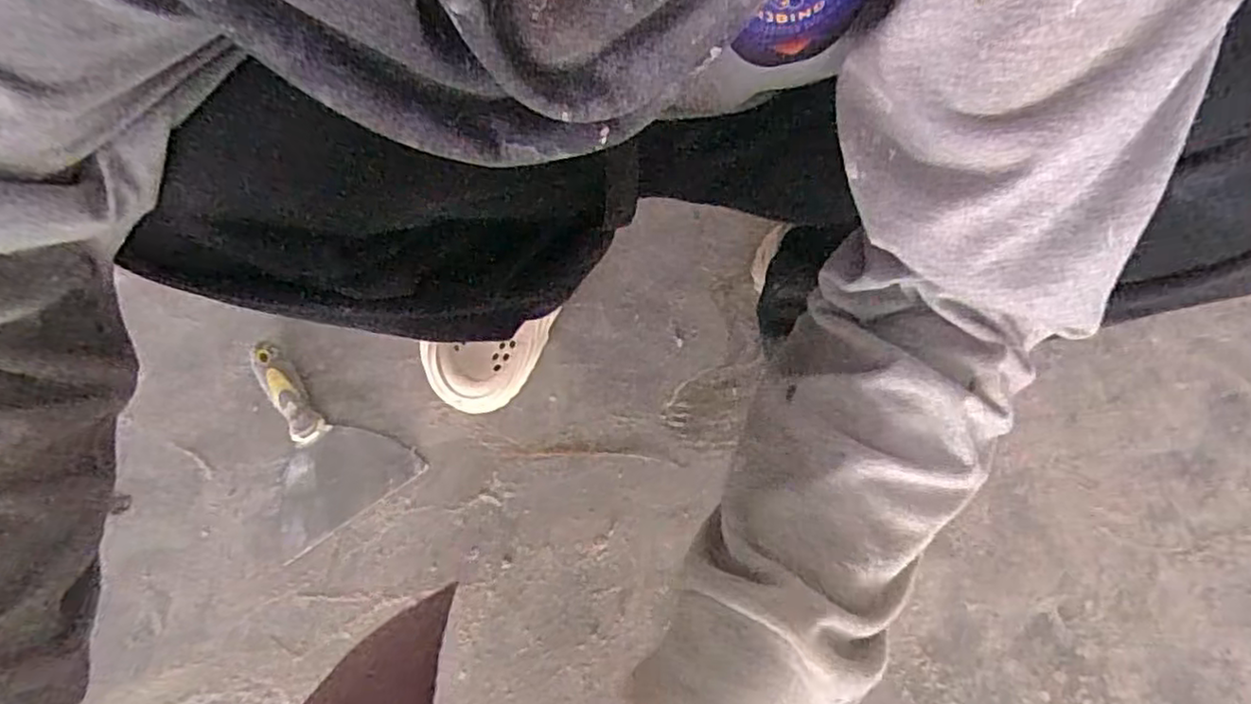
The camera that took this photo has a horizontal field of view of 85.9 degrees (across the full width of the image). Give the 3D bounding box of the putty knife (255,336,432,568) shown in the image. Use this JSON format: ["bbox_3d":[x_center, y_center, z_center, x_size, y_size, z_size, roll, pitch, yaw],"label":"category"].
[{"bbox_3d":[-0.293,0.073,0.625,0.137,0.024,0.184,-32,72,-11],"label":"putty knife"}]

